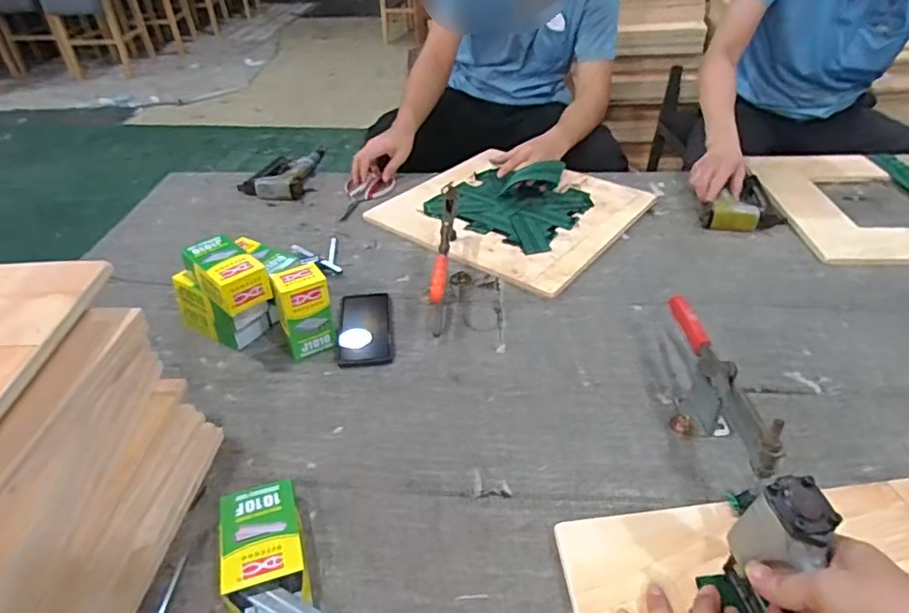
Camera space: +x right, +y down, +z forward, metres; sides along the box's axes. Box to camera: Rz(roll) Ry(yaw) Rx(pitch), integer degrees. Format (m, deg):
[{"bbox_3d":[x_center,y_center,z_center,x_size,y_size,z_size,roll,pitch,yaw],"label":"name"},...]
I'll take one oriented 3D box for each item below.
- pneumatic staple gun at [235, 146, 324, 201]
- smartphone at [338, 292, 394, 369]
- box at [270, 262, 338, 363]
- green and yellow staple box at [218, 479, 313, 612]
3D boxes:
[{"bbox_3d":[-0.381,-0.300,1.285,0.164,0.041,0.237,-3,38,-1],"label":"pneumatic staple gun"},{"bbox_3d":[-0.135,0.031,0.882,0.078,0.009,0.162,-7,39,-5],"label":"smartphone"},{"bbox_3d":[-0.209,0.006,0.814,0.069,0.120,0.064,-16,41,-16],"label":"box"},{"bbox_3d":[-0.188,0.238,0.579,0.079,0.041,0.127,-14,39,-15],"label":"green and yellow staple box"}]

